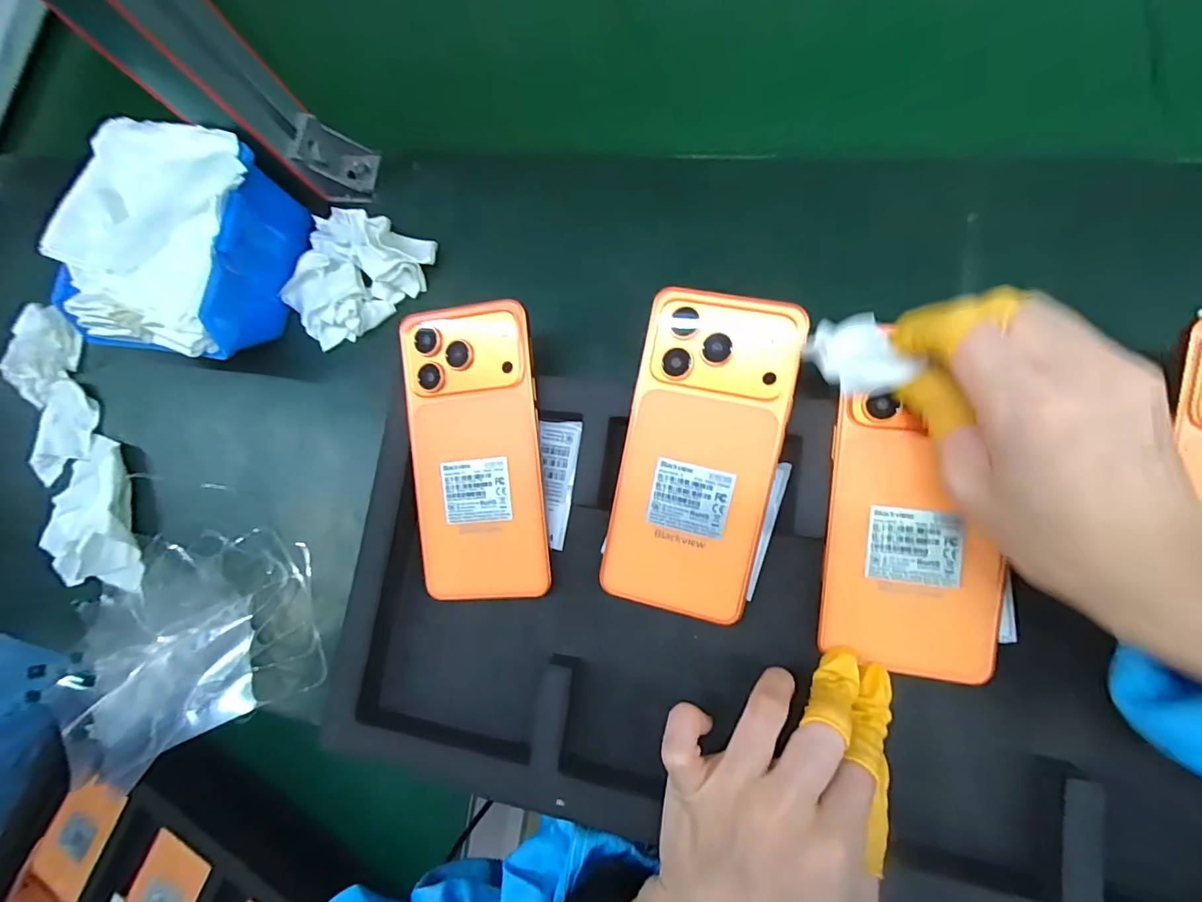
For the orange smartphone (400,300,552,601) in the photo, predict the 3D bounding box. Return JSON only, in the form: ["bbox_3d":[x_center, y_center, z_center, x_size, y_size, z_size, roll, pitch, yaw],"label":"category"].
[{"bbox_3d":[-0.071,0.002,0.279,0.076,0.012,0.160,-4,86,8],"label":"orange smartphone"}]

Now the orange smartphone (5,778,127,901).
[{"bbox_3d":[-0.514,0.401,0.482,0.072,0.014,0.178,27,85,14],"label":"orange smartphone"}]

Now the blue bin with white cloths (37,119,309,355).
[{"bbox_3d":[-0.279,-0.133,0.335,0.119,0.063,0.137,10,81,12],"label":"blue bin with white cloths"}]

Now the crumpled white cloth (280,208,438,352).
[{"bbox_3d":[-0.169,-0.126,0.339,0.099,0.026,0.079,-36,75,2],"label":"crumpled white cloth"}]

